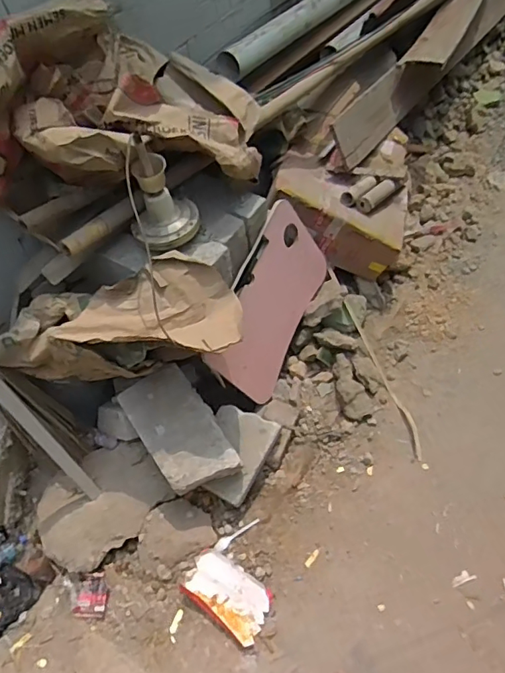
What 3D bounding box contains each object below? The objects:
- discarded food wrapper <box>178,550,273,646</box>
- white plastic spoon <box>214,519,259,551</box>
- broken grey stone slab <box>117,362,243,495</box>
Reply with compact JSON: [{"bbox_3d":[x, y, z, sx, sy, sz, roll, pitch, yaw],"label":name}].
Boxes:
[{"bbox_3d":[-0.069,0.713,1.399,0.238,0.027,0.145,26,62,25],"label":"discarded food wrapper"},{"bbox_3d":[-0.046,0.582,1.490,0.149,0.014,0.030,-34,56,-16],"label":"white plastic spoon"},{"bbox_3d":[-0.211,0.269,1.450,0.204,0.046,0.369,-32,73,-13],"label":"broken grey stone slab"}]

